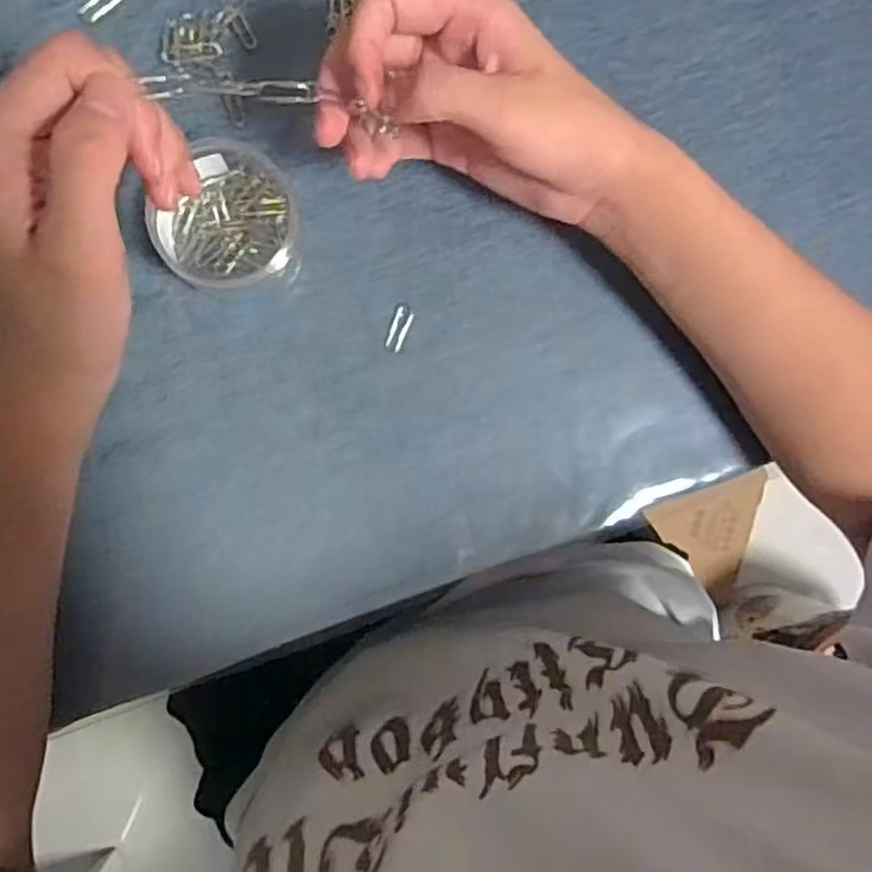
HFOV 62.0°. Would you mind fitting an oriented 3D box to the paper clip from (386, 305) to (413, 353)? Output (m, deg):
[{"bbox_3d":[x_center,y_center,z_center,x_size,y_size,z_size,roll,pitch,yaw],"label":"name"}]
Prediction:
[{"bbox_3d":[-0.019,-0.058,0.392,0.010,0.004,0.024,20,91,-6],"label":"paper clip"}]

